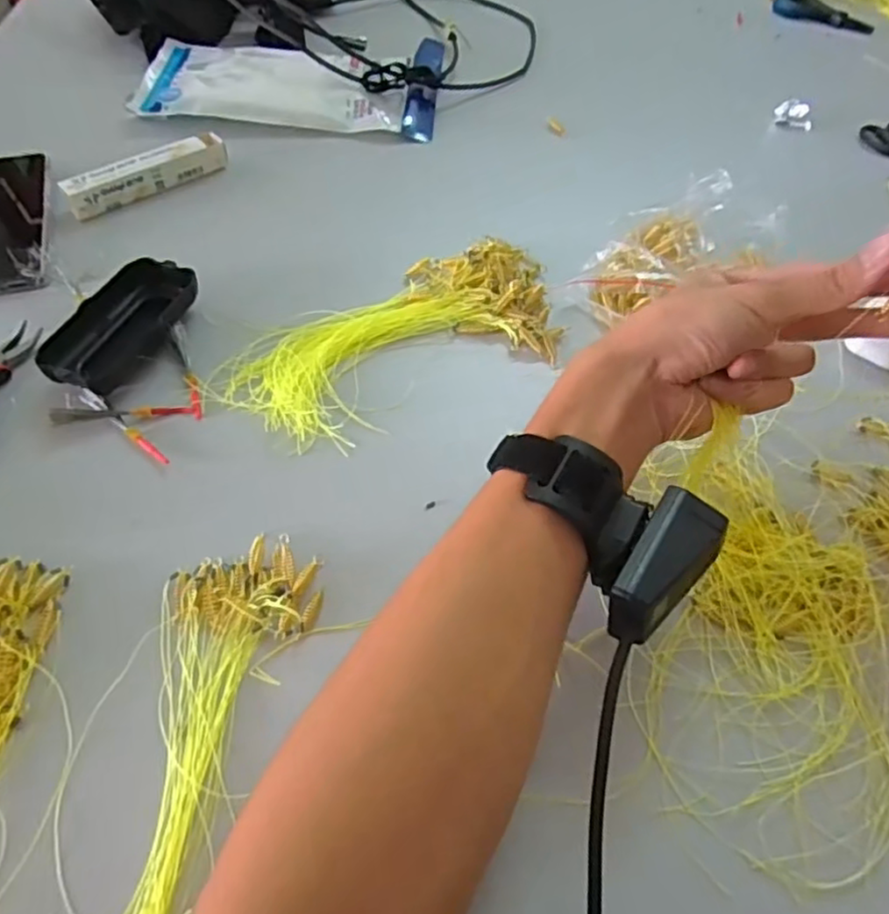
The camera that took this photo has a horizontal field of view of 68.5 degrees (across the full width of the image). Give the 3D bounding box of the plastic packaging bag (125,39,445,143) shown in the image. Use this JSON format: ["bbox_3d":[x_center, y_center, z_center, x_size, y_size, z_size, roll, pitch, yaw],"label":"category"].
[{"bbox_3d":[-0.148,-0.363,0.632,0.280,0.029,0.127,2,53,-2],"label":"plastic packaging bag"}]

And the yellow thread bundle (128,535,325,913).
[{"bbox_3d":[-0.113,0.130,0.276,0.069,0.009,0.211,10,54,4],"label":"yellow thread bundle"}]

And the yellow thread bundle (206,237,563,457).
[{"bbox_3d":[-0.029,-0.083,0.439,0.240,0.022,0.118,-25,59,-20],"label":"yellow thread bundle"}]

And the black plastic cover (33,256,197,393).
[{"bbox_3d":[-0.212,-0.085,0.431,0.058,0.023,0.113,21,55,12],"label":"black plastic cover"}]

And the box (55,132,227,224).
[{"bbox_3d":[-0.240,-0.230,0.532,0.134,0.026,0.018,-37,63,-26],"label":"box"}]

